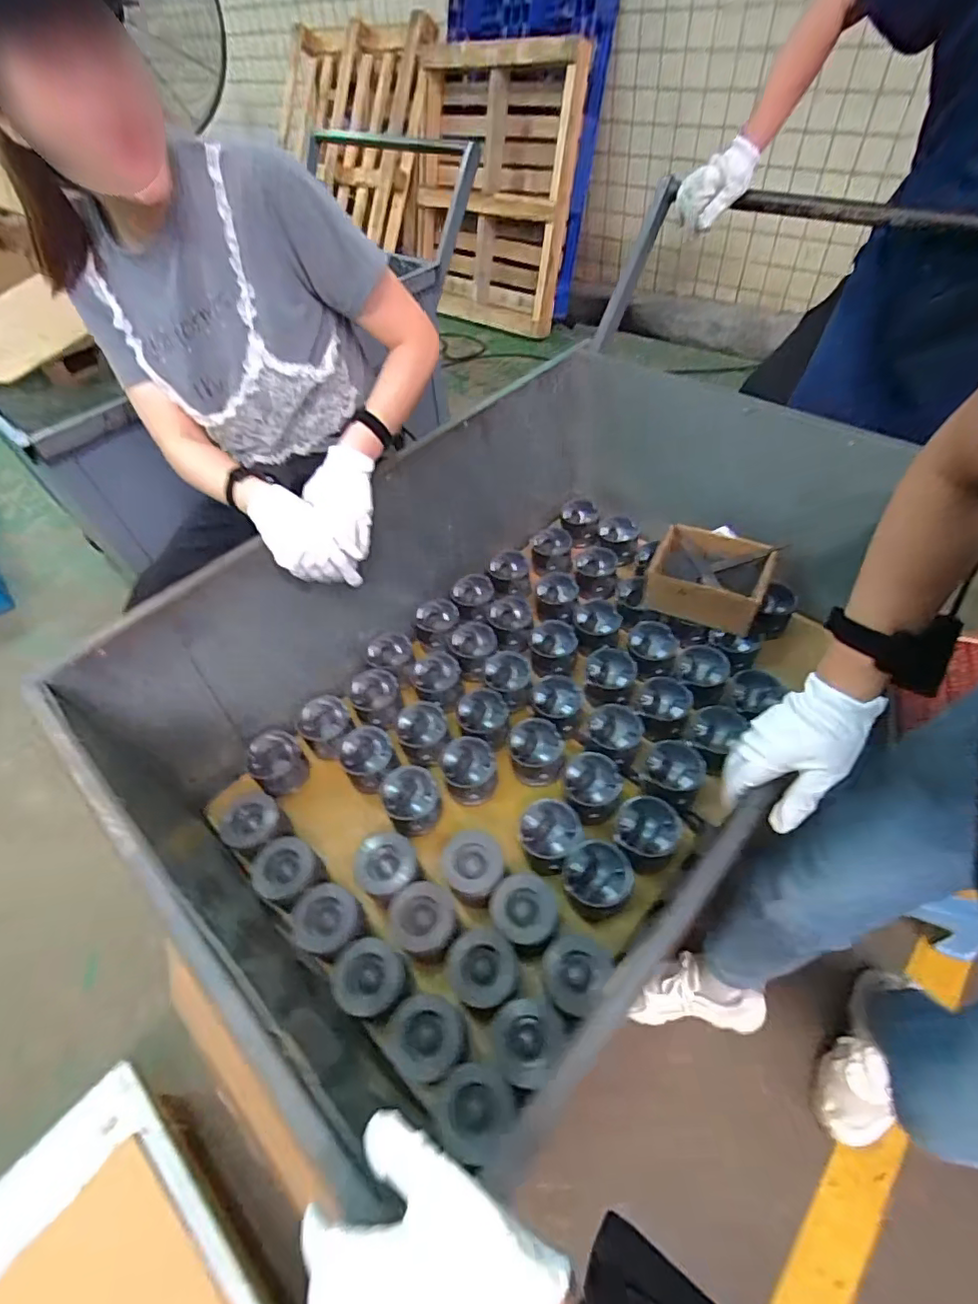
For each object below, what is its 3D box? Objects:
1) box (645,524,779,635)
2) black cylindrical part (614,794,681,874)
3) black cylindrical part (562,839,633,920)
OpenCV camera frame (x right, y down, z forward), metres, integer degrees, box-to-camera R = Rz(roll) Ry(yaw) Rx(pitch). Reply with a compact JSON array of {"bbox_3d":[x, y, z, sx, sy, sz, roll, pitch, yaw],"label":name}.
[{"bbox_3d":[0.406,-0.134,1.052,0.206,0.111,0.152,17,54,18],"label":"box"},{"bbox_3d":[0.238,0.275,0.849,0.085,0.074,0.088,-3,51,3],"label":"black cylindrical part"},{"bbox_3d":[0.156,0.330,0.811,0.094,0.081,0.088,-3,51,3],"label":"black cylindrical part"}]

